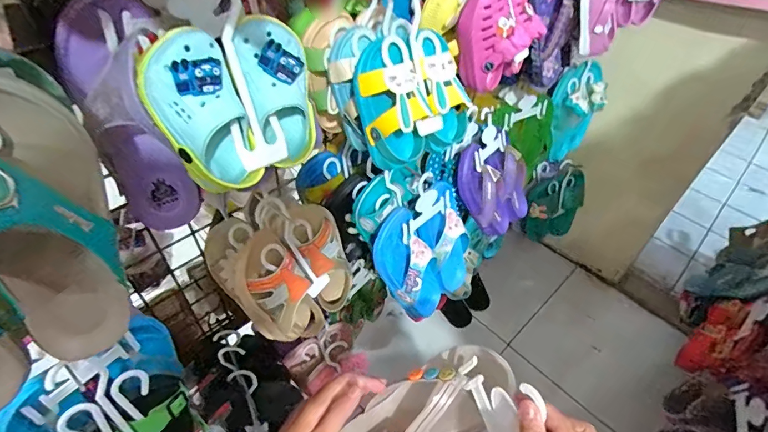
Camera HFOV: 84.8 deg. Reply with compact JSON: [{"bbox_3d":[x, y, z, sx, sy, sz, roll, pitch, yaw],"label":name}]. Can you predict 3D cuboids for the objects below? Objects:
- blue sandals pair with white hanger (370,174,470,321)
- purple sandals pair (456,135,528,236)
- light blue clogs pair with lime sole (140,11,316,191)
[{"bbox_3d":[0.064,0.047,0.662,0.065,0.246,0.166,18,43,40],"label":"blue sandals pair with white hanger"},{"bbox_3d":[0.193,-0.049,0.736,0.177,0.156,0.065,-9,16,-35],"label":"purple sandals pair"},{"bbox_3d":[-0.117,-0.089,0.336,0.119,0.120,0.055,-31,45,-30],"label":"light blue clogs pair with lime sole"}]

